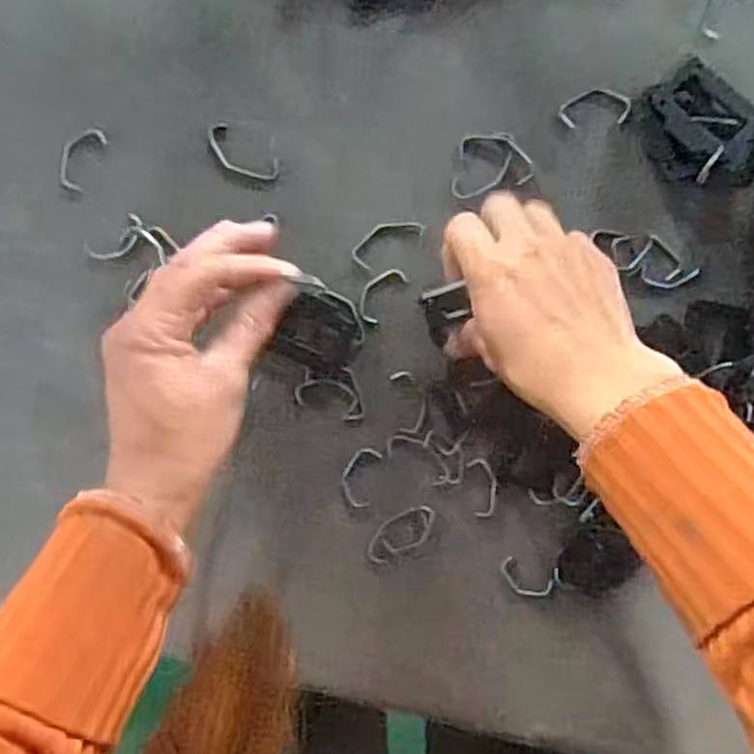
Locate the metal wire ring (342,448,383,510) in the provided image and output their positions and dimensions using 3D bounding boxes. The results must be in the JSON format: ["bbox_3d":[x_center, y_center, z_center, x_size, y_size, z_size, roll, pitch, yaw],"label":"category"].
[{"bbox_3d":[-0.010,0.057,0.421,0.018,0.004,0.035,16,98,-1],"label":"metal wire ring"}]

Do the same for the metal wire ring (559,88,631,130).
[{"bbox_3d":[0.117,-0.144,0.394,0.037,0.004,0.019,-6,98,2],"label":"metal wire ring"}]

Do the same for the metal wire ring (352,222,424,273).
[{"bbox_3d":[0.006,-0.074,0.402,0.041,0.004,0.020,-26,96,5],"label":"metal wire ring"}]

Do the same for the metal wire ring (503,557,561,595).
[{"bbox_3d":[0.088,0.118,0.428,0.034,0.004,0.020,16,98,-1],"label":"metal wire ring"}]

